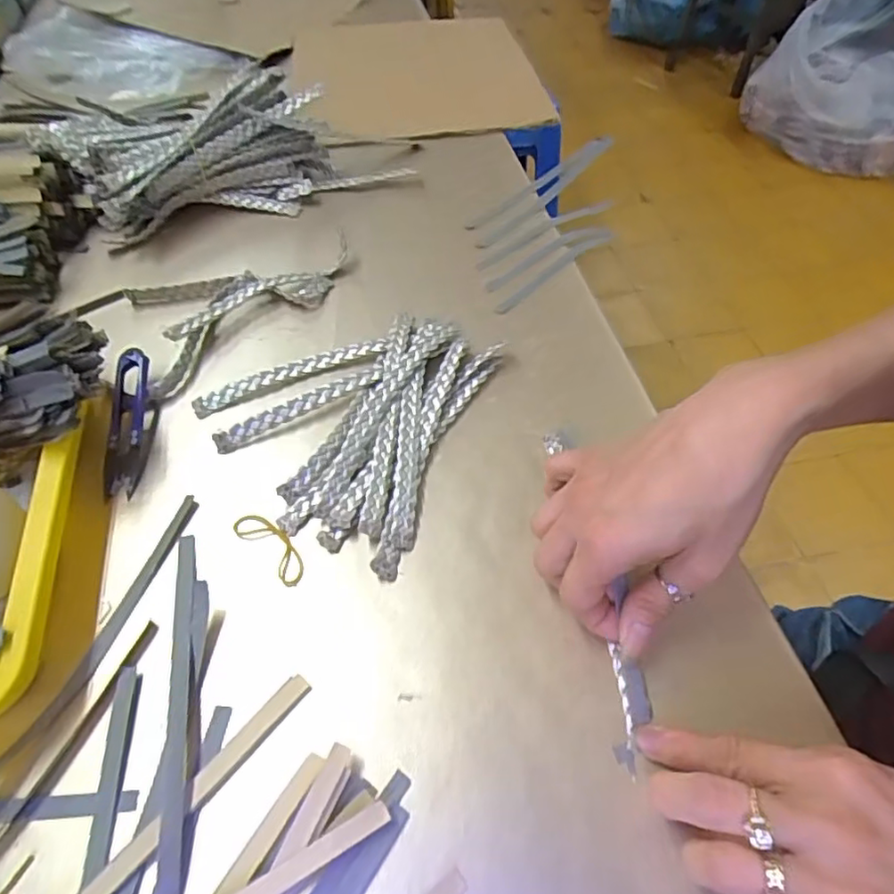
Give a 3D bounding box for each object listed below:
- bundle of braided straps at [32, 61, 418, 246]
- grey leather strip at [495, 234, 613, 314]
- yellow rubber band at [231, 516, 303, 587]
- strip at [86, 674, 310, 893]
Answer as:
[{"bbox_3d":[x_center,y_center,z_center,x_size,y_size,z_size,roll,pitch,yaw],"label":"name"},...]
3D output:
[{"bbox_3d":[-0.184,-0.254,0.524,0.310,0.069,0.115,-12,54,-9],"label":"bundle of braided straps"},{"bbox_3d":[0.085,-0.140,0.478,0.136,0.006,0.012,-38,62,-24],"label":"grey leather strip"},{"bbox_3d":[-0.096,0.054,0.333,0.052,0.005,0.018,37,62,24],"label":"yellow rubber band"},{"bbox_3d":[-0.121,0.157,0.239,0.012,0.024,0.167,32,60,22],"label":"strip"}]

